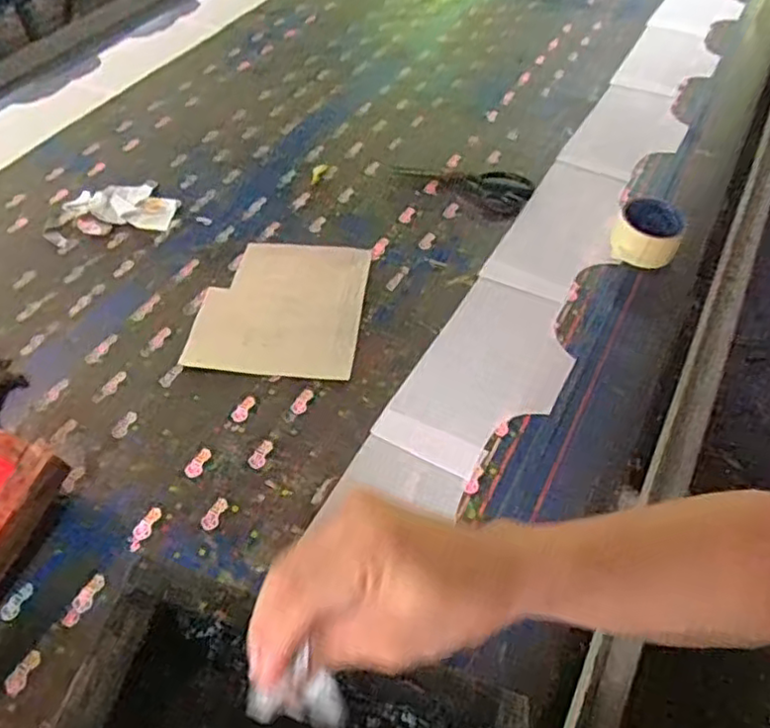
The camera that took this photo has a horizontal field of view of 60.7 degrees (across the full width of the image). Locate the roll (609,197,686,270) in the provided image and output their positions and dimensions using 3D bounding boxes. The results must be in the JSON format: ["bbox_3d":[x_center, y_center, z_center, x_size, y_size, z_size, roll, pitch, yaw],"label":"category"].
[{"bbox_3d":[0.345,-0.174,0.863,0.085,0.044,0.089,-1,51,1],"label":"roll"}]

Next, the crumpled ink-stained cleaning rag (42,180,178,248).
[{"bbox_3d":[-0.390,-0.219,0.940,0.179,0.018,0.102,-11,51,-7],"label":"crumpled ink-stained cleaning rag"}]

